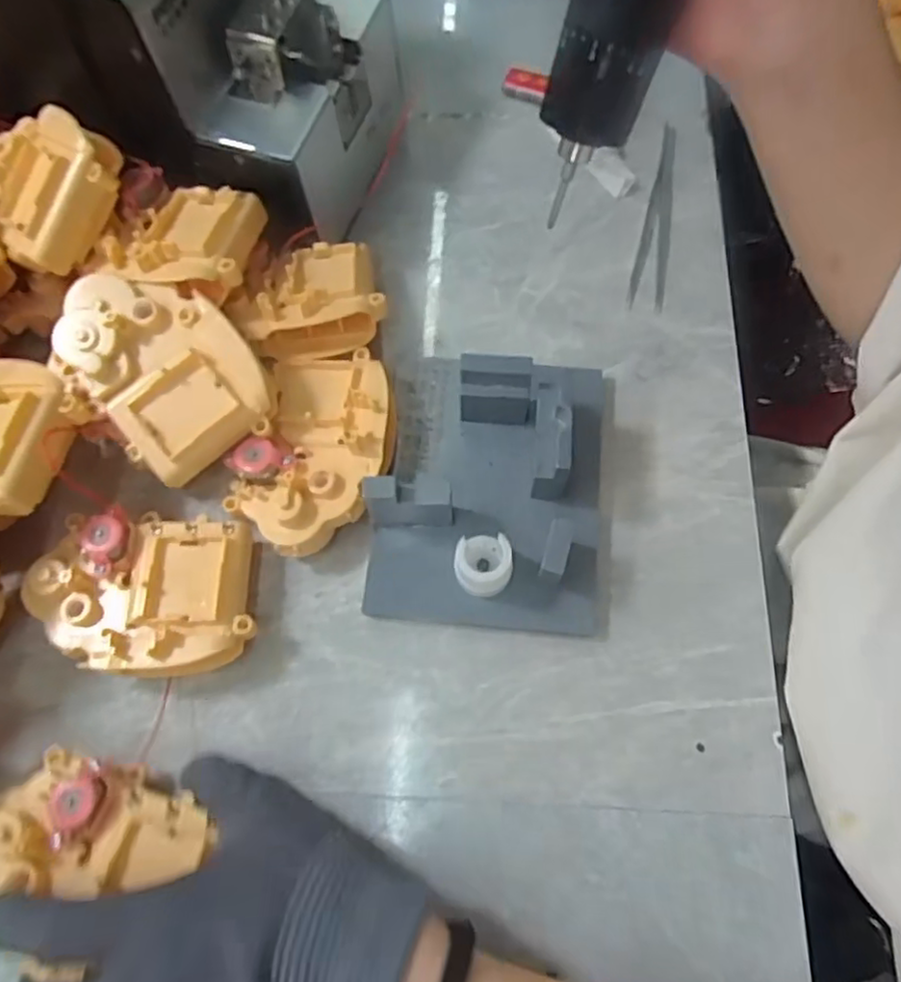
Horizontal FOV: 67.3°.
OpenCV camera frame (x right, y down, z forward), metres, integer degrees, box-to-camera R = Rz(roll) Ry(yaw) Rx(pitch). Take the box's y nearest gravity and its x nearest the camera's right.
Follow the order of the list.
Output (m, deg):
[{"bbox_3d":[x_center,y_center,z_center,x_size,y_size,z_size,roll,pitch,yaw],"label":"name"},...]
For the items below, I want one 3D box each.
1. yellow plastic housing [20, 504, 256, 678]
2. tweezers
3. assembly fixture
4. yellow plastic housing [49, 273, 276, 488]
[{"bbox_3d":[-0.138,0.047,0.313,0.096,0.037,0.071,6,70,5],"label":"yellow plastic housing"},{"bbox_3d":[0.121,-0.160,0.392,0.019,0.010,0.119,11,71,7],"label":"tweezers"},{"bbox_3d":[0.018,-0.008,0.321,0.107,0.048,0.136,5,70,5],"label":"assembly fixture"},{"bbox_3d":[-0.132,-0.058,0.316,0.073,0.030,0.099,-34,85,-6],"label":"yellow plastic housing"}]

